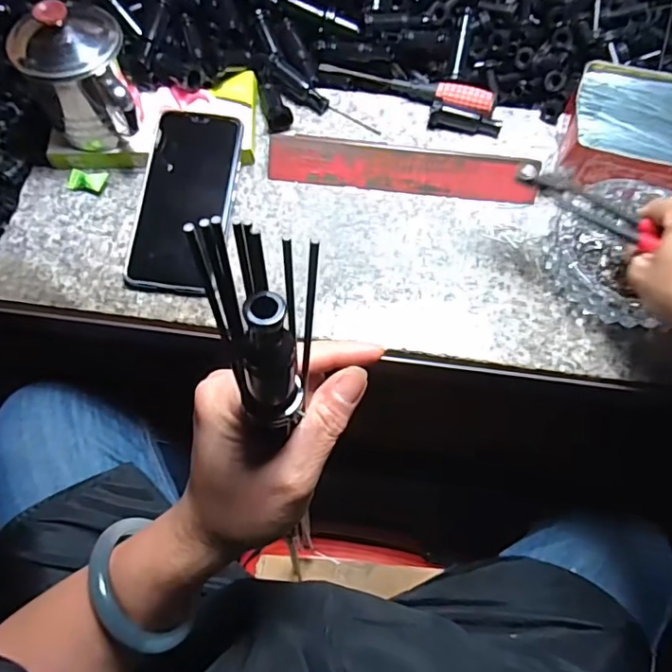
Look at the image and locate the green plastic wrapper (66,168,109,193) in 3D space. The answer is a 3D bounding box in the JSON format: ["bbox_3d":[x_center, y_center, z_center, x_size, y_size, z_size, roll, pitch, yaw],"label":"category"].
[{"bbox_3d":[-0.216,-0.136,0.462,0.034,0.008,0.021,14,69,5],"label":"green plastic wrapper"}]

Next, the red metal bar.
[{"bbox_3d":[0.057,-0.144,0.457,0.226,0.026,0.027,6,69,3],"label":"red metal bar"}]

